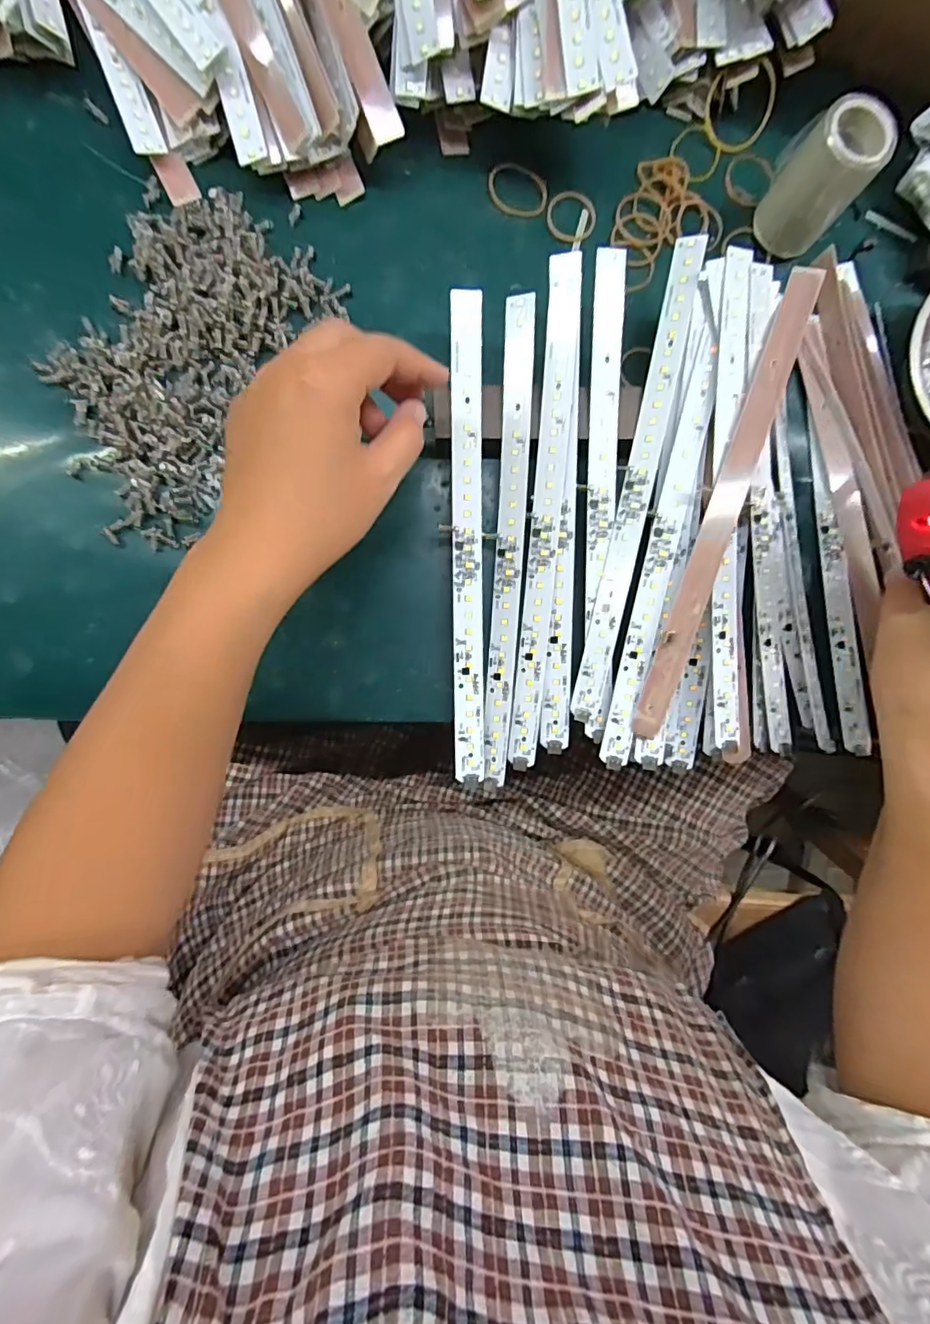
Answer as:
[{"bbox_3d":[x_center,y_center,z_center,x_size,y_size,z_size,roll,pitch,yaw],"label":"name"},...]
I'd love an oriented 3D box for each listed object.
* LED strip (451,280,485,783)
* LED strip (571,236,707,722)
[{"bbox_3d":[0.002,-0.069,0.325,0.018,0.019,0.280,-1,91,-4],"label":"LED strip"},{"bbox_3d":[0.103,-0.104,0.327,0.020,0.008,0.281,13,93,18],"label":"LED strip"}]

